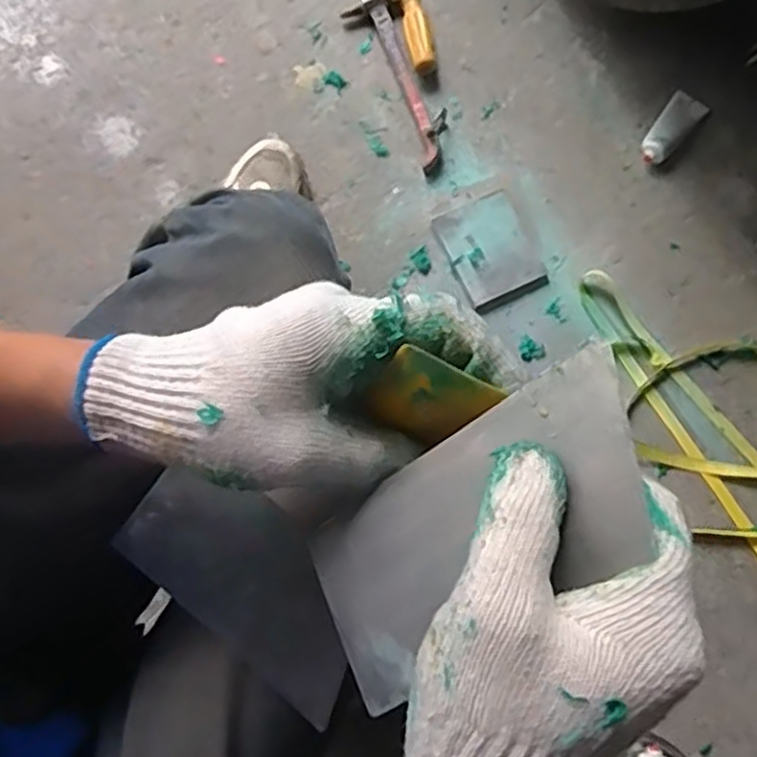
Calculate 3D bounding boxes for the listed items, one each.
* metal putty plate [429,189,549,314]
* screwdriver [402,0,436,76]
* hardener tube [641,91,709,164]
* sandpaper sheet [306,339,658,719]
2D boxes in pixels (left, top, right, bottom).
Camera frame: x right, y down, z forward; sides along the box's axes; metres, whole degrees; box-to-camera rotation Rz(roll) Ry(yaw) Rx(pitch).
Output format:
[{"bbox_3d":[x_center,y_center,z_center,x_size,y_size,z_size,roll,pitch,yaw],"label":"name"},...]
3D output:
[{"bbox_3d":[0.132,-0.151,0.864,0.100,0.017,0.129,-23,81,-4],"label":"metal putty plate"},{"bbox_3d":[0.038,-0.471,0.911,0.030,0.027,0.193,-11,80,-2],"label":"screwdriver"},{"bbox_3d":[0.361,-0.306,0.890,0.043,0.017,0.104,36,82,6],"label":"hardener tube"},{"bbox_3d":[0.033,0.055,0.258,0.138,0.004,0.068,-39,60,23],"label":"sandpaper sheet"}]

